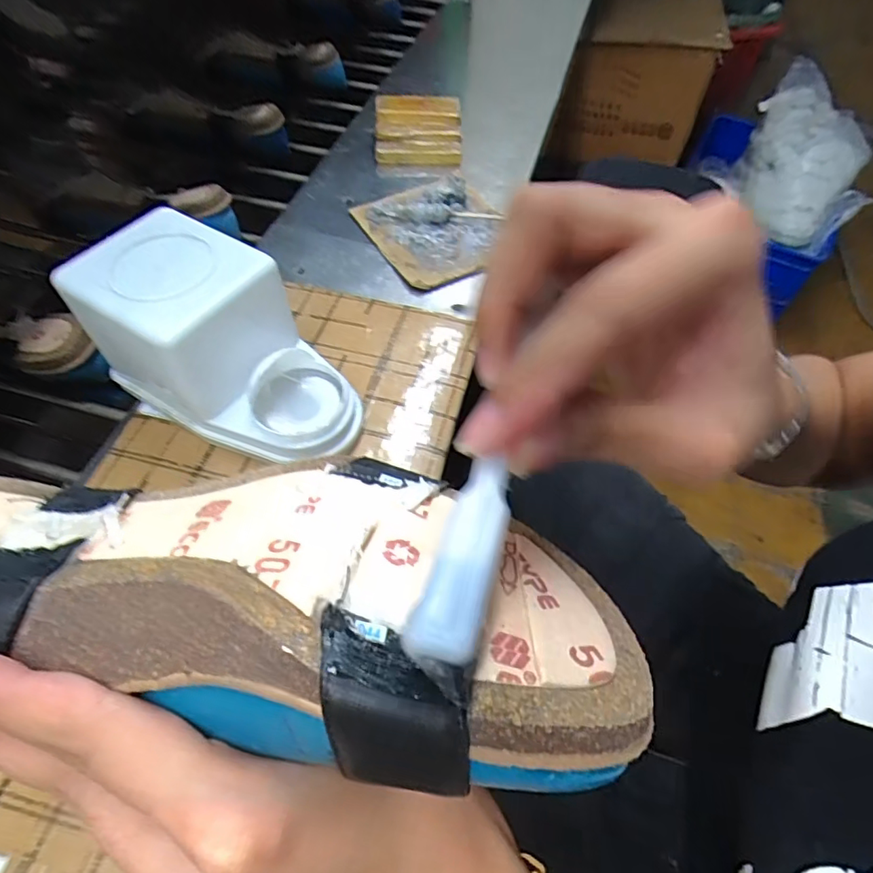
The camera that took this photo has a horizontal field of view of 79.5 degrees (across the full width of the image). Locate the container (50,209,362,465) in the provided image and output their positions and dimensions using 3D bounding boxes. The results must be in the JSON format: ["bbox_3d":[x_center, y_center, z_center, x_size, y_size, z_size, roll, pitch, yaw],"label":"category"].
[{"bbox_3d":[-0.141,-0.058,0.361,0.184,0.109,0.096,27,60,18],"label":"container"}]

